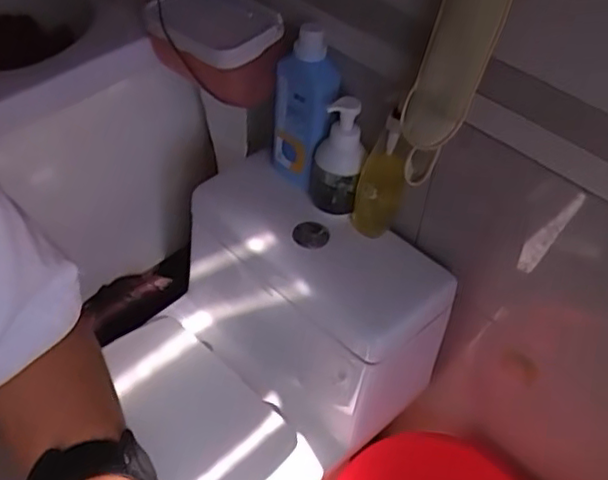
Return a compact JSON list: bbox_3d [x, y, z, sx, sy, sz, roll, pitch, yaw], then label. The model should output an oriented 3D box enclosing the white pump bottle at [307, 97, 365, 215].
[{"bbox_3d":[0.049,-0.125,1.004,0.081,0.175,0.067,7,47,4],"label":"white pump bottle"}]

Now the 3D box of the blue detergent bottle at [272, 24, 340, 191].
[{"bbox_3d":[-0.003,-0.195,1.019,0.068,0.243,0.104,-26,53,-24],"label":"blue detergent bottle"}]

